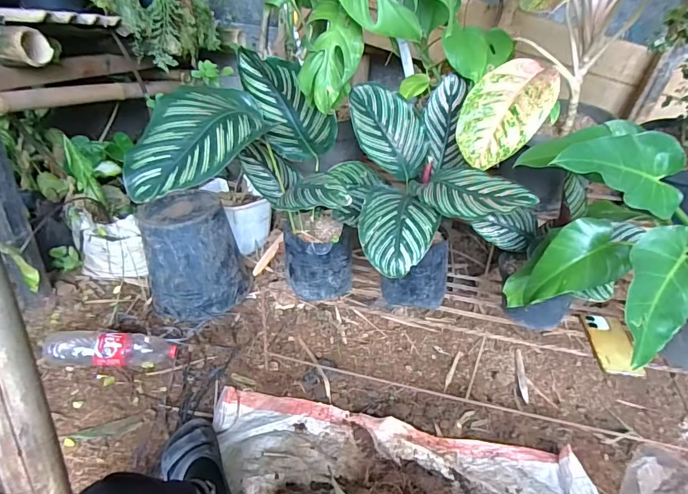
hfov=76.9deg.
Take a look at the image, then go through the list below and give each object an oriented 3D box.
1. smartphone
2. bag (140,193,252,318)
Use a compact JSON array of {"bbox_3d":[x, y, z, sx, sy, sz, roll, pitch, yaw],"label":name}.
[{"bbox_3d":[0.539,0.192,0.871,0.075,0.009,0.173,-13,29,20],"label":"smartphone"},{"bbox_3d":[-0.467,0.019,1.398,0.312,0.323,0.279,-8,29,-21],"label":"bag"}]

